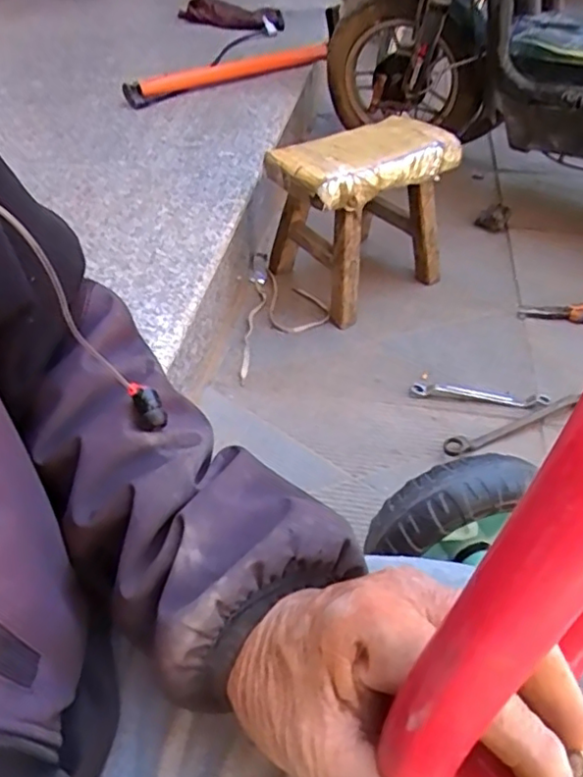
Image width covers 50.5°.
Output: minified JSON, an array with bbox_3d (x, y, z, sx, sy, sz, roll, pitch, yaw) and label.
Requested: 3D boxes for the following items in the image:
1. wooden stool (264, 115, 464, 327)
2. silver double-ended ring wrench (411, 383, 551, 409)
[{"bbox_3d":[0.112,-0.299,1.075,0.294,0.268,0.211,-18,47,-17],"label":"wooden stool"},{"bbox_3d":[0.278,0.012,0.917,0.194,0.021,0.022,9,45,10],"label":"silver double-ended ring wrench"}]

